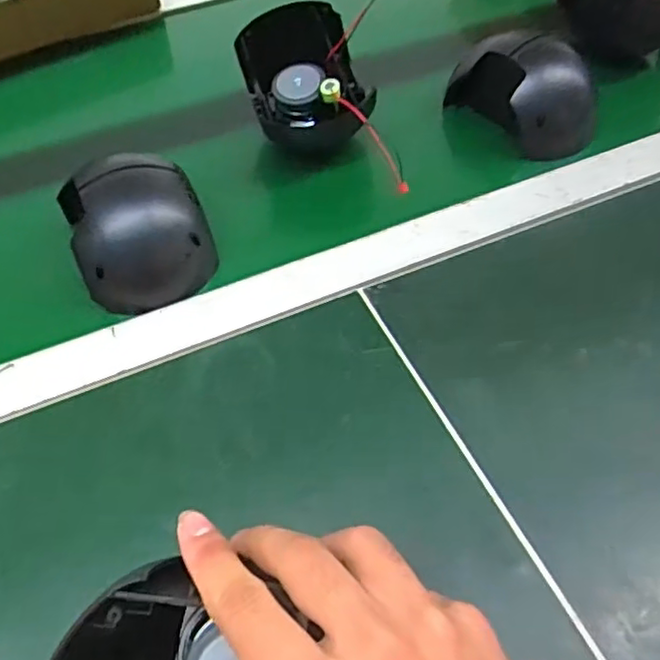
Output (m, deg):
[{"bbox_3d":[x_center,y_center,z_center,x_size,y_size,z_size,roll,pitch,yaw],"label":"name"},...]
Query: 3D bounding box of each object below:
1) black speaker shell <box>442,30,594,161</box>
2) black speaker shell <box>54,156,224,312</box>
[{"bbox_3d":[0.160,-0.202,0.533,0.076,0.064,0.122,-28,56,-18],"label":"black speaker shell"},{"bbox_3d":[-0.129,-0.069,0.441,0.087,0.060,0.085,-20,54,-12],"label":"black speaker shell"}]

